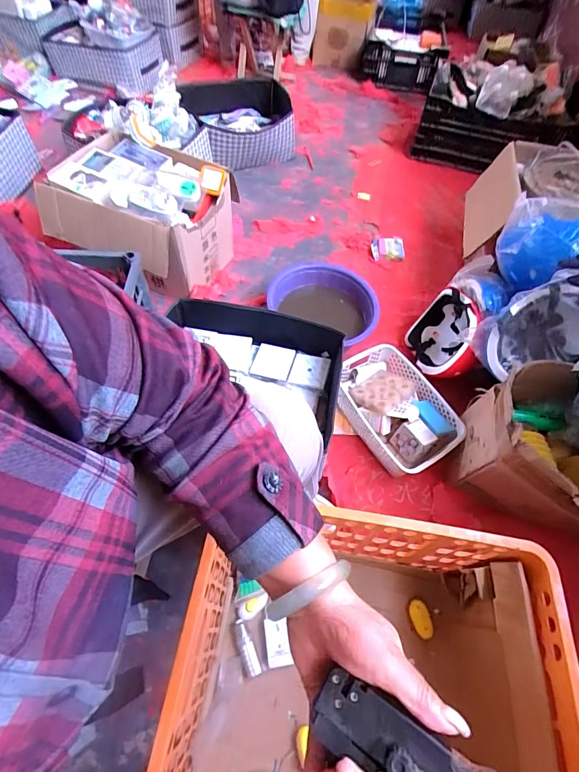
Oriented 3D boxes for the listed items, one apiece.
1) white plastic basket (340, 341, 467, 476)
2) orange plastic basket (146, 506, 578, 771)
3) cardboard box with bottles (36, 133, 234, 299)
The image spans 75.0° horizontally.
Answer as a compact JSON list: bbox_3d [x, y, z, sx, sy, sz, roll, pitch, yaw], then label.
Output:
[{"bbox_3d":[0.248,0.053,0.892,0.208,0.091,0.299,-25,63,-18],"label":"white plastic basket"},{"bbox_3d":[0.096,0.433,0.556,0.476,0.328,0.399,9,58,2],"label":"orange plastic basket"},{"bbox_3d":[-0.411,-0.504,1.091,0.441,0.263,0.346,28,60,13],"label":"cardboard box with bottles"}]

